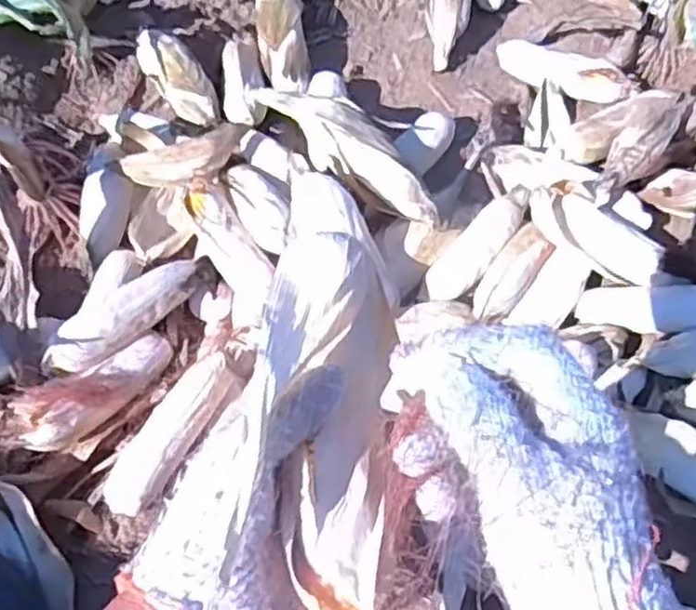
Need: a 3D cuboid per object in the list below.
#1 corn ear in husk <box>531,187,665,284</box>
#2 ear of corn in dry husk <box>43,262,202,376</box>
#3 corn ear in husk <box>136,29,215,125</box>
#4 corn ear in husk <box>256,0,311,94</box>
[{"bbox_3d":[0.296,-0.086,0.878,0.168,0.047,0.058,31,64,16],"label":"corn ear in husk"},{"bbox_3d":[-0.243,0.012,0.823,0.187,0.041,0.049,-40,68,-21],"label":"ear of corn in dry husk"},{"bbox_3d":[-0.235,-0.319,1.025,0.066,0.046,0.201,-28,64,-16],"label":"corn ear in husk"},{"bbox_3d":[-0.094,-0.383,1.065,0.070,0.046,0.234,-6,60,-4],"label":"corn ear in husk"}]

